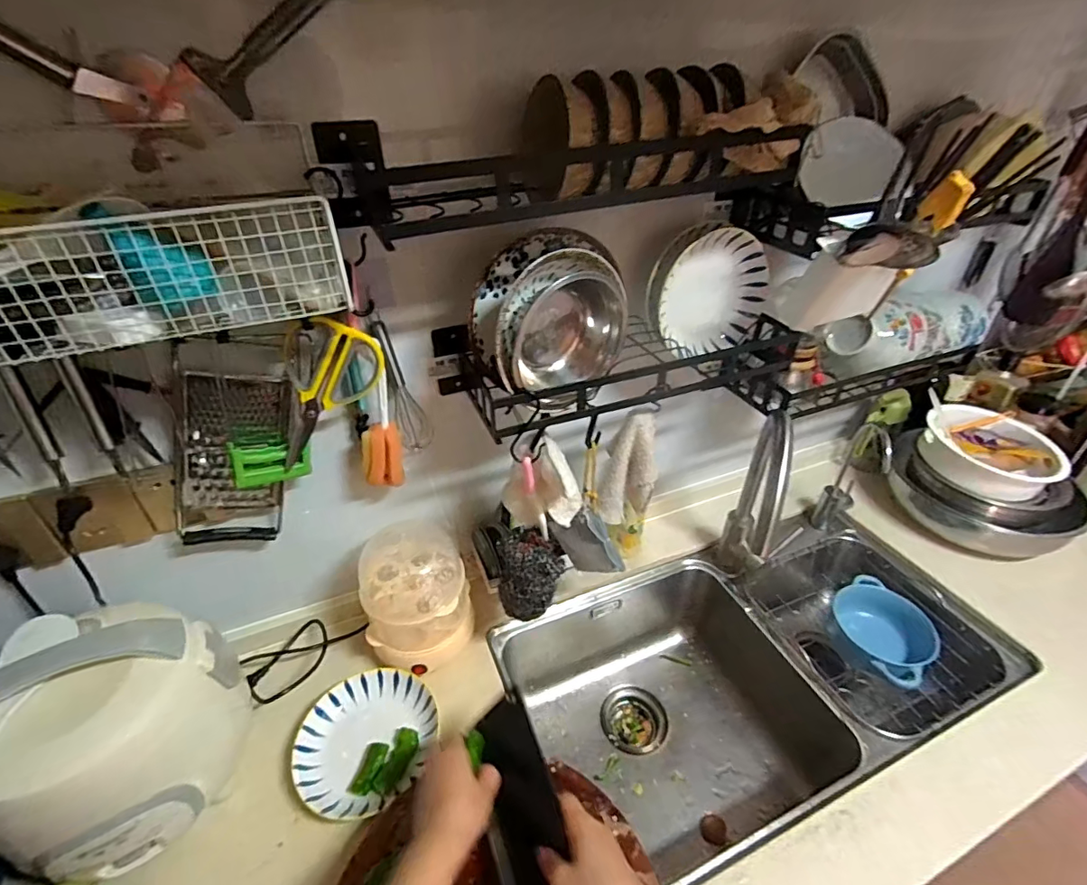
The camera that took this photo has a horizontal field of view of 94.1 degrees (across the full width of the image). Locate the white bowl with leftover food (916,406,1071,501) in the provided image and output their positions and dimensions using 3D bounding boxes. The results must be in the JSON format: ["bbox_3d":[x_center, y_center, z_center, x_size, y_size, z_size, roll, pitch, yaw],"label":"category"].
[{"bbox_3d":[0.807,0.013,0.909,0.194,0.076,0.185,0,36,0],"label":"white bowl with leftover food"}]

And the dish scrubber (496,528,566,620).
[{"bbox_3d":[-0.017,0.172,0.679,0.088,0.063,0.100,-1,36,-2],"label":"dish scrubber"}]

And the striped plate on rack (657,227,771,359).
[{"bbox_3d":[0.222,-0.193,0.670,0.172,0.148,0.038,-17,39,-22],"label":"striped plate on rack"}]

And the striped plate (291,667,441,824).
[{"bbox_3d":[-0.225,0.377,0.647,0.157,0.034,0.168,0,36,0],"label":"striped plate"}]

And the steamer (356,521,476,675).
[{"bbox_3d":[-0.177,0.219,0.715,0.128,0.186,0.139,12,37,16],"label":"steamer"}]

